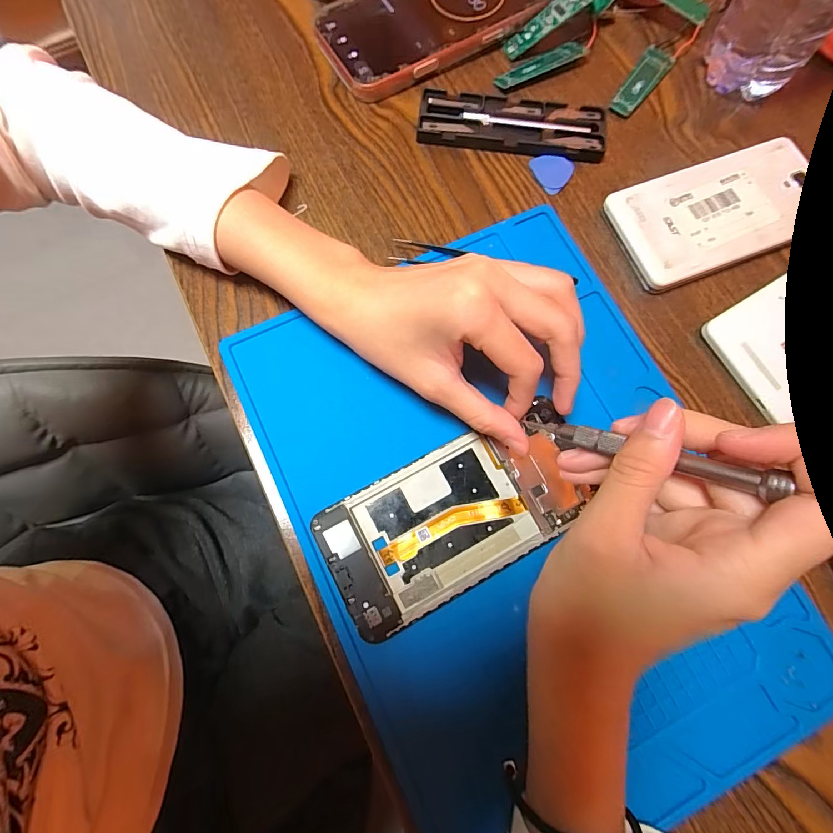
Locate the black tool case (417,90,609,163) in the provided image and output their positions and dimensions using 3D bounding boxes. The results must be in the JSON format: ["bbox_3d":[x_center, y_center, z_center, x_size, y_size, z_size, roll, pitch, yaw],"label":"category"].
[{"bbox_3d":[0.066,-0.201,0.288,0.126,0.010,0.040,7,76,0],"label":"black tool case"}]

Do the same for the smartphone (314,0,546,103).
[{"bbox_3d":[0.011,-0.292,0.306,0.161,0.018,0.084,-29,79,-8],"label":"smartphone"}]

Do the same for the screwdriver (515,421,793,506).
[{"bbox_3d":[0.086,0.013,0.168,0.098,0.007,0.008,16,71,48],"label":"screwdriver"}]

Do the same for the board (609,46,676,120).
[{"bbox_3d":[0.164,-0.243,0.304,0.021,0.004,0.070,32,77,6],"label":"board"}]

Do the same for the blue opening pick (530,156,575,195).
[{"bbox_3d":[0.094,-0.167,0.283,0.028,0.004,0.028,-24,78,-7],"label":"blue opening pick"}]

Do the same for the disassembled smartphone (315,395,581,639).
[{"bbox_3d":[0.022,0.053,0.223,0.139,0.007,0.069,-28,79,-8],"label":"disassembled smartphone"}]

